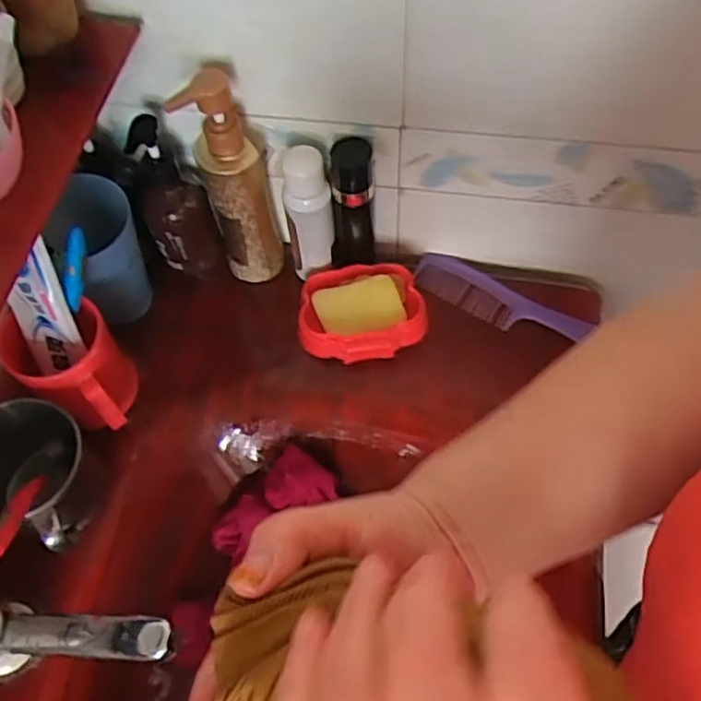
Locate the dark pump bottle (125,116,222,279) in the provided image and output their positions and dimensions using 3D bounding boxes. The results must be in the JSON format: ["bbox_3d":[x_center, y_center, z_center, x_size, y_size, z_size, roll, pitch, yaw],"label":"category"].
[{"bbox_3d":[-0.162,-0.133,0.607,0.062,0.164,0.047,-26,63,-11],"label":"dark pump bottle"}]

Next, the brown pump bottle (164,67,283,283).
[{"bbox_3d":[-0.102,-0.148,0.592,0.059,0.219,0.056,-11,61,-3],"label":"brown pump bottle"}]

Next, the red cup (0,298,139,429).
[{"bbox_3d":[-0.232,0.015,0.567,0.075,0.089,0.080,-2,61,2],"label":"red cup"}]

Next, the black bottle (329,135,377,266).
[{"bbox_3d":[0.002,-0.126,0.626,0.042,0.164,0.045,-3,61,1],"label":"black bottle"}]

